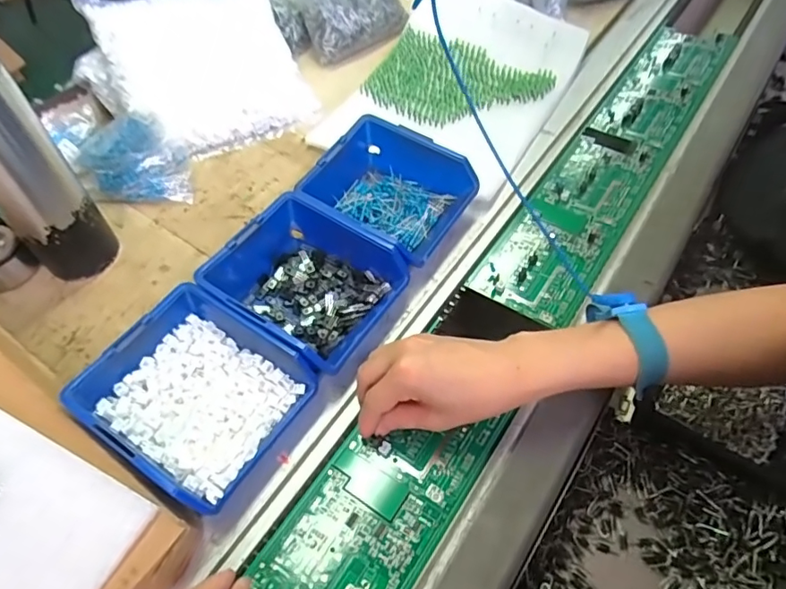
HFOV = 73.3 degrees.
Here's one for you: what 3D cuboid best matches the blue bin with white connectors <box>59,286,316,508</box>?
[{"bbox_3d":[-0.137,0.068,0.372,0.125,0.045,0.116,27,60,20],"label":"blue bin with white connectors"}]

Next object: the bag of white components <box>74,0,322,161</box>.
[{"bbox_3d":[-0.204,-0.261,0.592,0.204,0.029,0.199,-22,82,-29],"label":"bag of white components"}]

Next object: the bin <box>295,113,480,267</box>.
[{"bbox_3d":[-0.007,-0.092,0.492,0.133,0.065,0.119,24,59,18],"label":"bin"}]

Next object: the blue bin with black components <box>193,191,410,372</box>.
[{"bbox_3d":[-0.070,-0.009,0.434,0.126,0.062,0.119,28,60,20],"label":"blue bin with black components"}]

